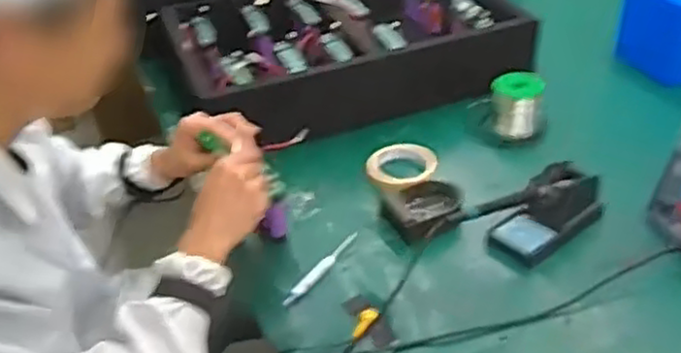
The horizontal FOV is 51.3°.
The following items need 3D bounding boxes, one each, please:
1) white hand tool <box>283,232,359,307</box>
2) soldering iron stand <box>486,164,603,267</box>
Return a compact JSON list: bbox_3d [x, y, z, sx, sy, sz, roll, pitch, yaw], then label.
[{"bbox_3d":[-0.023,0.108,0.862,0.019,0.013,0.145,22,45,30],"label":"white hand tool"},{"bbox_3d":[0.258,0.048,0.885,0.147,0.085,0.075,-31,45,-29],"label":"soldering iron stand"}]

